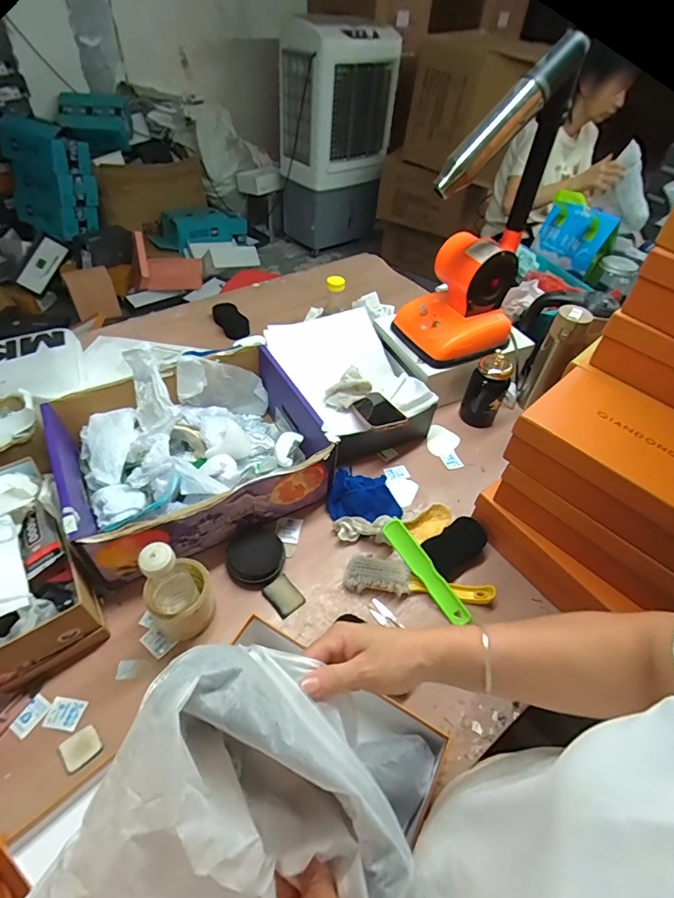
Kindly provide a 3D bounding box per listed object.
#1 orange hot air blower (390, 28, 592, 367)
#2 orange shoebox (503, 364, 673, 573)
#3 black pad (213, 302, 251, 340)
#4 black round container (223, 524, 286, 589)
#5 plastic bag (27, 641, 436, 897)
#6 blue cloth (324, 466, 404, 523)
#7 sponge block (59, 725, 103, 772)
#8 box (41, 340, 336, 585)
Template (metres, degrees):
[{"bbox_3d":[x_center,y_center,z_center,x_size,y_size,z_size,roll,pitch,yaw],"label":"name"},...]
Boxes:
[{"bbox_3d":[0.259,-0.394,0.828,0.218,0.473,0.202,18,49,11],"label":"orange hot air blower"},{"bbox_3d":[0.421,0.025,0.636,0.194,0.088,0.309,-34,59,-30],"label":"orange shoebox"},{"bbox_3d":[-0.276,-0.335,1.191,0.067,0.039,0.132,-31,58,-28],"label":"black pad"},{"bbox_3d":[-0.133,0.174,0.739,0.089,0.035,0.095,3,48,-3],"label":"black round container"},{"bbox_3d":[-0.035,0.223,0.293,0.211,0.133,0.178,12,48,5],"label":"plastic bag"},{"bbox_3d":[0.055,0.081,0.829,0.133,0.048,0.115,13,49,6],"label":"blue cloth"},{"bbox_3d":[-0.318,0.372,0.567,0.043,0.010,0.040,-28,57,-27],"label":"sponge block"},{"bbox_3d":[-0.252,0.004,0.800,0.390,0.151,0.329,-21,54,-22],"label":"box"}]

